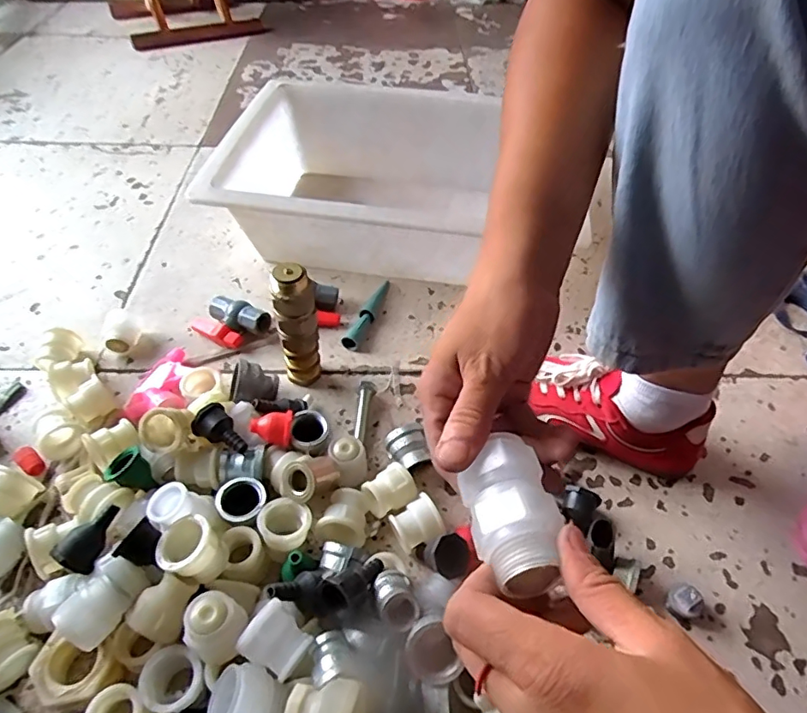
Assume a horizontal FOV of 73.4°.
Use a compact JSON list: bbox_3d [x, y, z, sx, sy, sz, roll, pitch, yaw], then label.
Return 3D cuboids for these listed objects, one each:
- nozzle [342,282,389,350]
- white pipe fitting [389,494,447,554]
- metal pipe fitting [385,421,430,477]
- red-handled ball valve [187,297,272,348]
[{"bbox_3d":[-0.042,-0.054,0.660,0.022,0.020,0.119,18,50,13],"label":"nozzle"},{"bbox_3d":[0.011,0.147,0.469,0.039,0.031,0.036,-26,54,-24],"label":"white pipe fitting"},{"bbox_3d":[0.003,0.092,0.517,0.033,0.038,0.039,-15,50,-16],"label":"metal pipe fitting"},{"bbox_3d":[-0.205,-0.040,0.628,0.089,0.035,0.052,23,51,17],"label":"red-handled ball valve"}]

